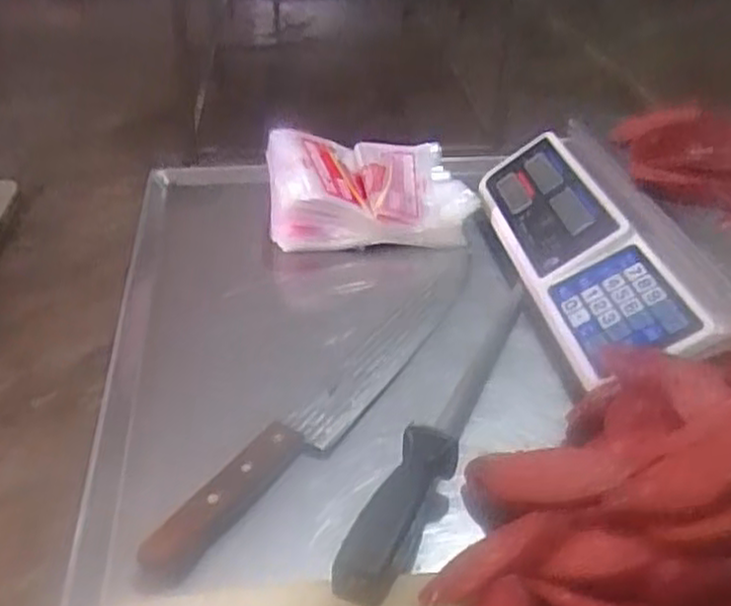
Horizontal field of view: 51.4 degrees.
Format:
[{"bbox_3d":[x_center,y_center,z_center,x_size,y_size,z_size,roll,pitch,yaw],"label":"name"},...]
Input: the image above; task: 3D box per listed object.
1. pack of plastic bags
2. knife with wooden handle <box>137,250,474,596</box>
[{"bbox_3d":[0.000,-0.115,0.771,0.203,0.076,0.156,-7,36,-12],"label":"pack of plastic bags"},{"bbox_3d":[-0.004,0.051,0.574,0.047,0.030,0.417,18,39,23],"label":"knife with wooden handle"}]

